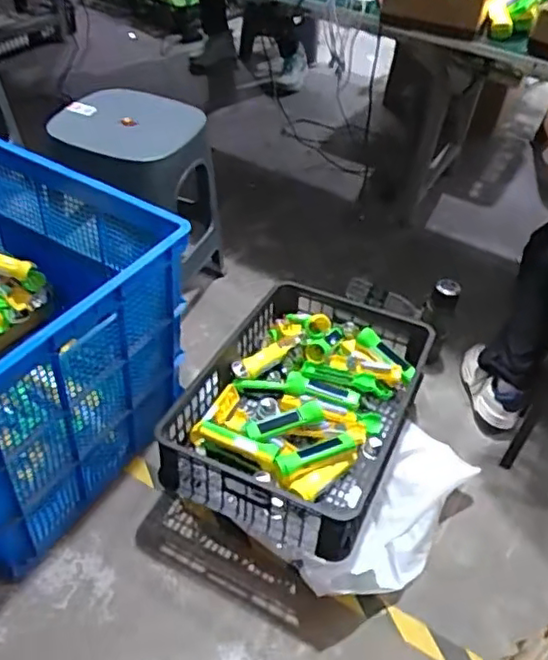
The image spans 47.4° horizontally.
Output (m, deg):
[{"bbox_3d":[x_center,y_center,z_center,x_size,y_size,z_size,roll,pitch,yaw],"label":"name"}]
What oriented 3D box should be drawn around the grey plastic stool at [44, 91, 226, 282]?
[{"bbox_3d":[-0.357,-0.311,1.652,0.354,0.524,0.381,19,46,13],"label":"grey plastic stool"}]

